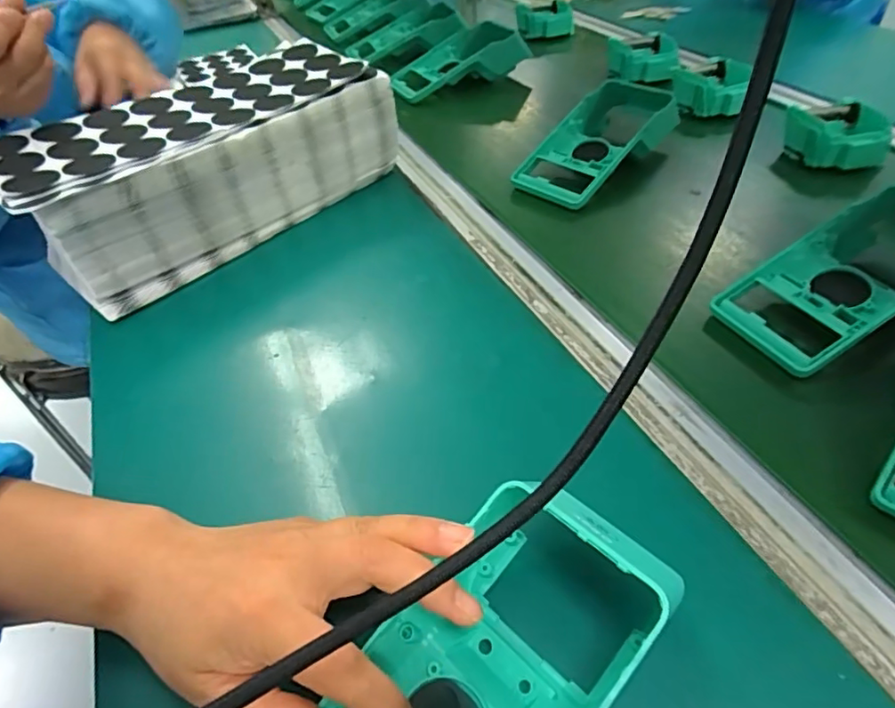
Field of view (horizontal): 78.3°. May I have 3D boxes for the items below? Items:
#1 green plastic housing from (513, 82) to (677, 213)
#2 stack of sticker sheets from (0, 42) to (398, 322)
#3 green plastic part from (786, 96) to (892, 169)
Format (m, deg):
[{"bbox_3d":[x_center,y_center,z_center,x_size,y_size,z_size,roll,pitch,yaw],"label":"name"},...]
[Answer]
[{"bbox_3d":[0.153,-0.209,0.544,0.178,0.033,0.089,-45,55,-14],"label":"green plastic housing"},{"bbox_3d":[-0.205,-0.165,0.483,0.313,0.104,0.128,-37,52,-27],"label":"stack of sticker sheets"},{"bbox_3d":[0.372,-0.211,0.528,0.071,0.034,0.081,-2,45,5],"label":"green plastic part"}]

